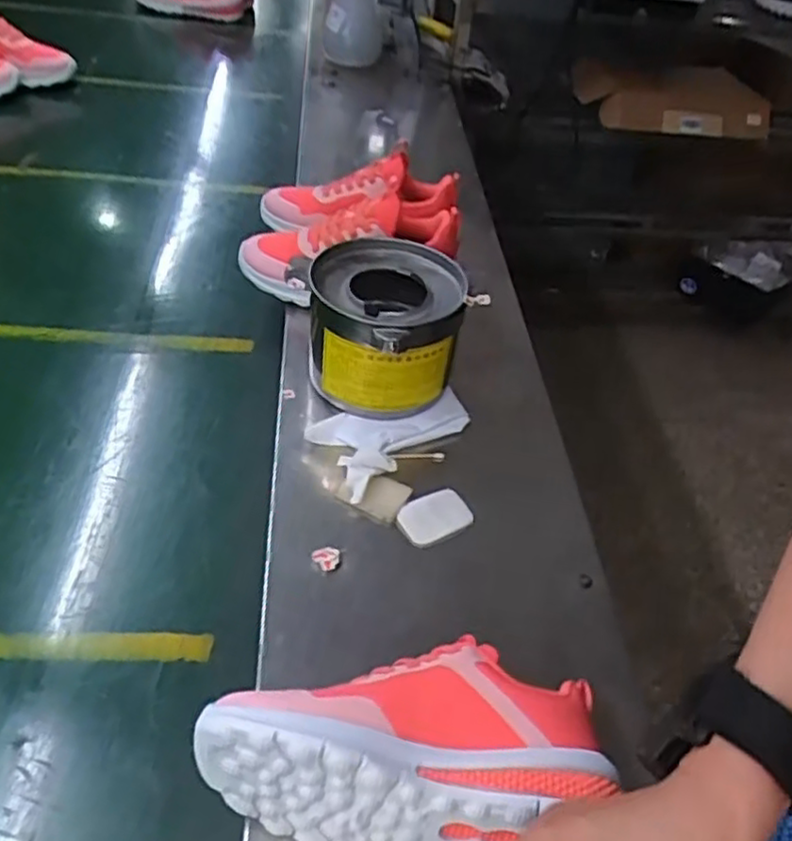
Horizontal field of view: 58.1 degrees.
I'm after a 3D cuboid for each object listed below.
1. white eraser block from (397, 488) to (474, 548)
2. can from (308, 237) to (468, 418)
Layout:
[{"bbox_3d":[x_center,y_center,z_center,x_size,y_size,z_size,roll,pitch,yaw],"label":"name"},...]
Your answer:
[{"bbox_3d":[0.033,0.080,0.595,0.059,0.007,0.041,-21,51,-26],"label":"white eraser block"},{"bbox_3d":[-0.010,-0.085,0.676,0.132,0.115,0.146,7,44,0],"label":"can"}]

